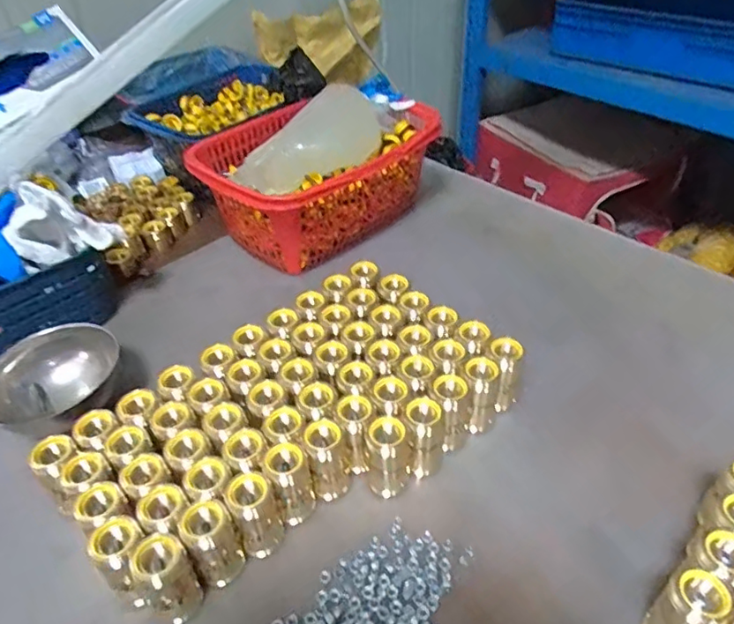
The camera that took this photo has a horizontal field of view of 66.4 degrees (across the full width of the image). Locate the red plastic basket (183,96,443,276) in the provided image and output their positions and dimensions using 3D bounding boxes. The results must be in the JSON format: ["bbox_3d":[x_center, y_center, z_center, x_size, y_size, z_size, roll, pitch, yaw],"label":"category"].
[{"bbox_3d":[-0.054,-0.170,0.699,0.294,0.110,0.202,-29,47,-28],"label":"red plastic basket"}]

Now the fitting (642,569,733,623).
[{"bbox_3d":[0.186,0.179,0.329,0.023,0.066,0.029,-29,48,-29],"label":"fitting"}]

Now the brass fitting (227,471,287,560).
[{"bbox_3d":[-0.077,0.142,0.392,0.033,0.062,0.029,-18,43,-19],"label":"brass fitting"}]

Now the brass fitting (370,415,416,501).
[{"bbox_3d":[0.019,0.111,0.423,0.034,0.062,0.028,2,40,4],"label":"brass fitting"}]

